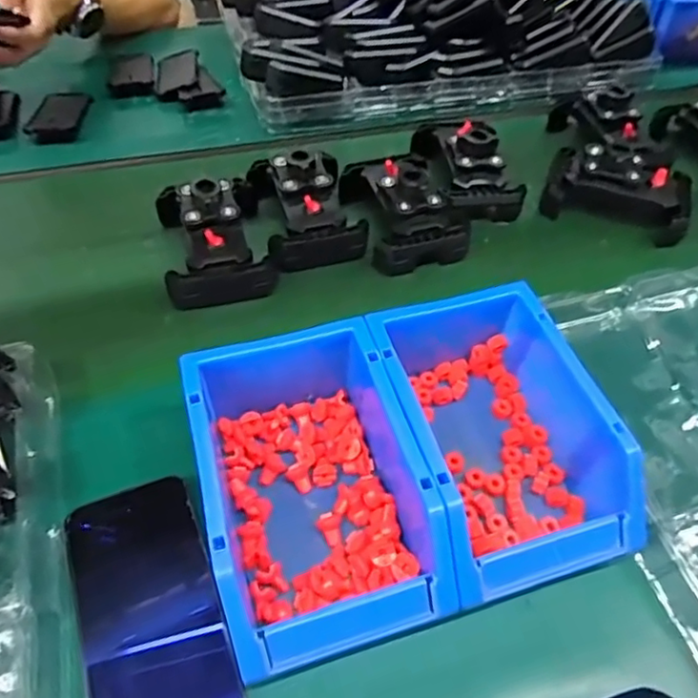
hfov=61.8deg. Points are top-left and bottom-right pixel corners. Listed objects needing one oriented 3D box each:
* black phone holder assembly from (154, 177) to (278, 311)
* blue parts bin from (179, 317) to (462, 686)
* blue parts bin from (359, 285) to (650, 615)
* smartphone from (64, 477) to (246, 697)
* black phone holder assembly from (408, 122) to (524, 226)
[{"bbox_3d":[-0.120,-0.102,0.514,0.092,0.063,0.136,-11,53,-12],"label":"black phone holder assembly"},{"bbox_3d":[-0.024,0.075,0.363,0.121,0.087,0.203,-12,53,-12],"label":"blue parts bin"},{"bbox_3d":[0.093,0.049,0.383,0.122,0.079,0.195,-12,53,-12],"label":"blue parts bin"},{"bbox_3d":[-0.116,0.148,0.334,0.075,0.014,0.162,-18,55,-17],"label":"smartphone"},{"bbox_3d":[0.124,-0.195,0.591,0.087,0.052,0.130,-9,52,-10],"label":"black phone holder assembly"}]

